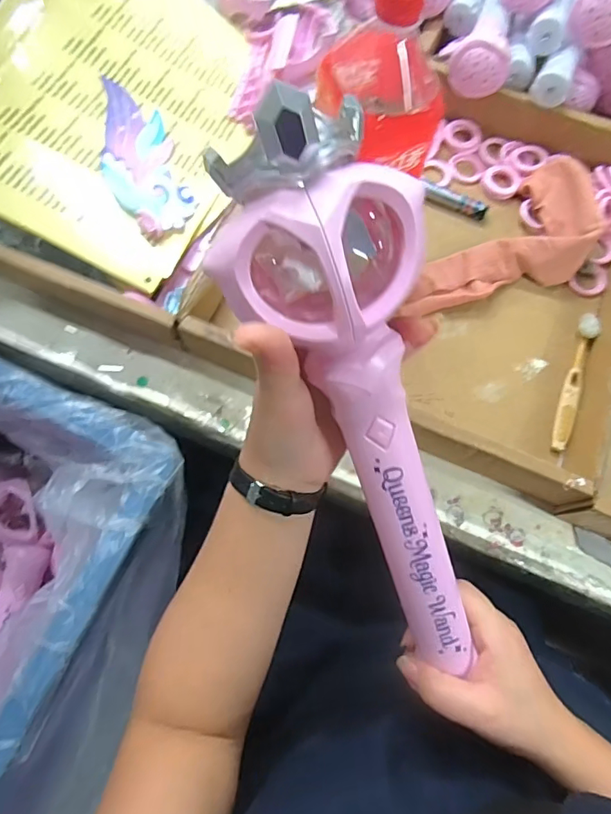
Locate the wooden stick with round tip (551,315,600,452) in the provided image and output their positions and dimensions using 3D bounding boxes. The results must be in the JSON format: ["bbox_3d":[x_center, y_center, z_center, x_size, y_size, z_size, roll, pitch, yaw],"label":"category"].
[{"bbox_3d":[0.243,-0.024,0.454,0.015,0.012,0.141,22,72,4],"label":"wooden stick with round tip"}]

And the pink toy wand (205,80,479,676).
[{"bbox_3d":[0.042,0.020,0.268,0.096,0.047,0.333,-24,116,-9],"label":"pink toy wand"}]

